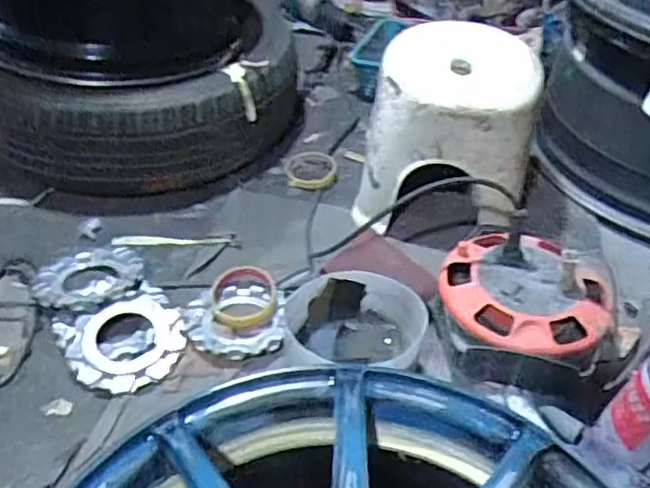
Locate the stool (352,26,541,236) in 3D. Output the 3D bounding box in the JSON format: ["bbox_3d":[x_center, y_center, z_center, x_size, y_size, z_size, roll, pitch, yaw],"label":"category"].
[{"bbox_3d":[0.183,-0.182,0.968,0.216,0.226,0.240,9,41,6],"label":"stool"}]

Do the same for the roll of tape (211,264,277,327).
[{"bbox_3d":[-0.105,0.065,0.846,0.084,0.028,0.090,3,42,-3],"label":"roll of tape"}]

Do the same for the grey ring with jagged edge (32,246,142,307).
[{"bbox_3d":[-0.316,0.039,0.860,0.135,0.032,0.129,3,42,-3],"label":"grey ring with jagged edge"}]

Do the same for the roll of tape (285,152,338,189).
[{"bbox_3d":[-0.024,-0.125,1.080,0.086,0.025,0.095,0,43,-6],"label":"roll of tape"}]

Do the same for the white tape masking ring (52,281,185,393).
[{"bbox_3d":[-0.242,0.112,0.787,0.139,0.022,0.143,3,42,-3],"label":"white tape masking ring"}]

